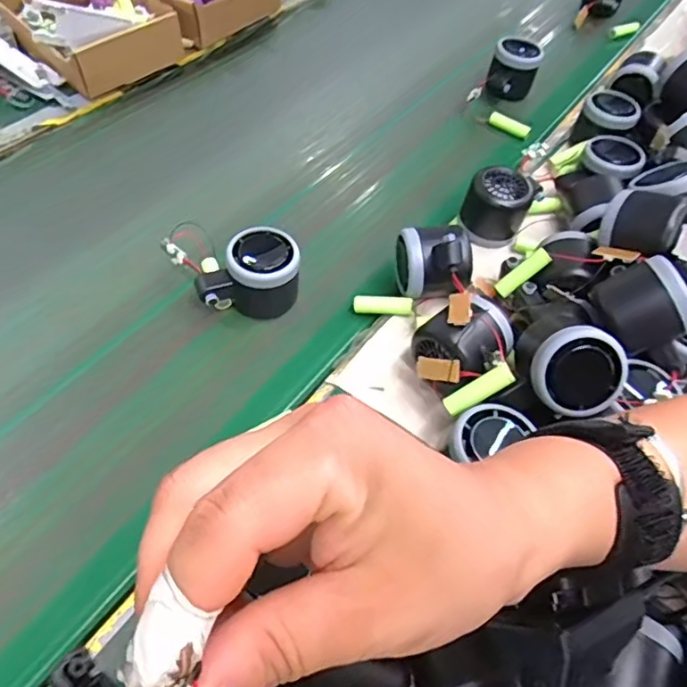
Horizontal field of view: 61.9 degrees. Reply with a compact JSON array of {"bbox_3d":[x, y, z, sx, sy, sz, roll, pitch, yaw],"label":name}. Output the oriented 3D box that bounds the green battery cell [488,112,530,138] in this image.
[{"bbox_3d":[0.191,-0.252,0.658,0.050,0.015,0.013,37,60,19],"label":"green battery cell"}]

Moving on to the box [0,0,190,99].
[{"bbox_3d":[-0.292,-0.367,0.648,0.163,0.071,0.151,35,57,18],"label":"box"}]

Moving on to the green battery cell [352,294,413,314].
[{"bbox_3d":[0.034,-0.033,0.481,0.051,0.010,0.014,3,53,16],"label":"green battery cell"}]

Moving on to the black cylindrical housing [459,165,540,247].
[{"bbox_3d":[0.142,-0.128,0.531,0.055,0.051,0.052,3,53,-5],"label":"black cylindrical housing"}]

